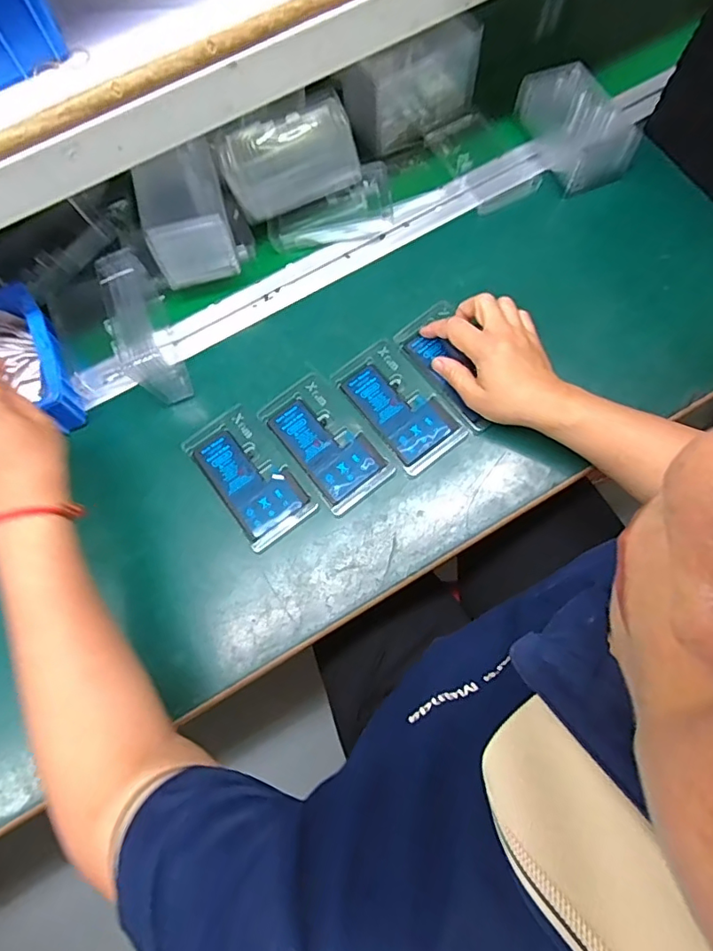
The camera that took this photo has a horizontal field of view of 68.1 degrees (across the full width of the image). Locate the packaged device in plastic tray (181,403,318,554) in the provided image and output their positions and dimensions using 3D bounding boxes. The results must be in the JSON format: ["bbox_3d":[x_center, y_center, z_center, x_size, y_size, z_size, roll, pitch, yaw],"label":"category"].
[{"bbox_3d":[-0.099,-0.001,0.489,0.069,0.006,0.129,-35,76,-9],"label":"packaged device in plastic tray"}]

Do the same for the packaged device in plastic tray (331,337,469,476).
[{"bbox_3d":[0.039,-0.068,0.504,0.069,0.008,0.129,-38,76,-10],"label":"packaged device in plastic tray"}]

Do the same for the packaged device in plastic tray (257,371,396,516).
[{"bbox_3d":[-0.030,-0.033,0.495,0.069,0.005,0.130,-37,76,-9],"label":"packaged device in plastic tray"}]

